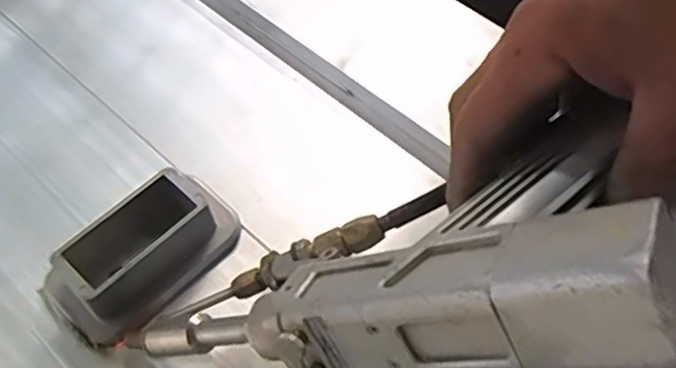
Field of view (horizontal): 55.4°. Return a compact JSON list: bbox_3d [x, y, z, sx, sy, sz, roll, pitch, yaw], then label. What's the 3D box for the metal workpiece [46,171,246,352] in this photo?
[{"bbox_3d":[-0.101,0.033,0.330,0.054,0.030,0.093,40,66,22],"label":"metal workpiece"}]

